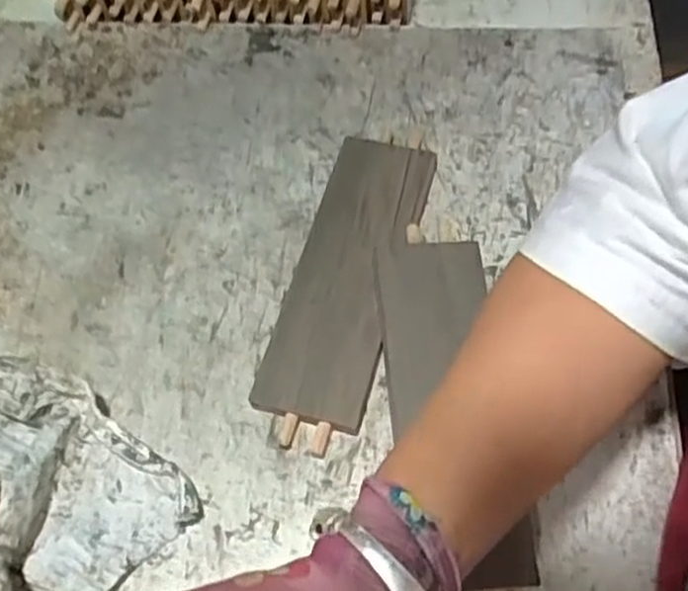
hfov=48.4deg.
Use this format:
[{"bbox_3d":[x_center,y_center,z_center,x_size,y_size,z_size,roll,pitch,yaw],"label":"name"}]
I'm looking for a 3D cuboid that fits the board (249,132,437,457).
[{"bbox_3d":[0.001,-0.010,0.489,0.068,0.022,0.217,14,63,9],"label":"board"}]

